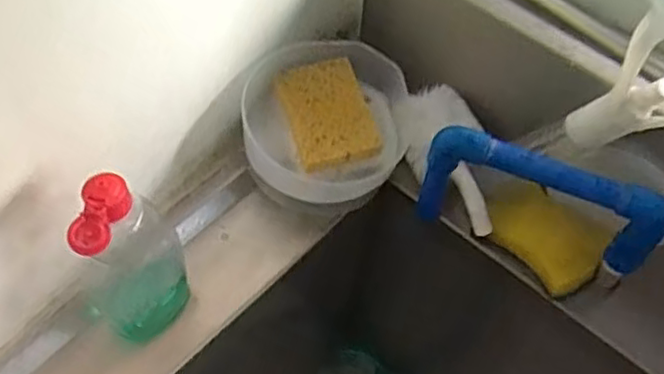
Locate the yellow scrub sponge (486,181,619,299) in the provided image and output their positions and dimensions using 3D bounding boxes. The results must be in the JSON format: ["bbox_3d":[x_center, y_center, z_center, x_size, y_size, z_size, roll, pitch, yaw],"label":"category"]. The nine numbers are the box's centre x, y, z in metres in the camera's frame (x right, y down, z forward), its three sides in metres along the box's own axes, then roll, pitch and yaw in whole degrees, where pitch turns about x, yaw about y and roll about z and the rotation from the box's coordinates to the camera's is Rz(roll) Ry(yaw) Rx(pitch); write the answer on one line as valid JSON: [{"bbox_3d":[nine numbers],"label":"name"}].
[{"bbox_3d":[0.182,0.039,0.559,0.076,0.025,0.108,-39,70,-16],"label":"yellow scrub sponge"}]

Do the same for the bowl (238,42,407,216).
[{"bbox_3d":[-0.005,-0.055,0.585,0.140,0.078,0.137,2,56,-3],"label":"bowl"}]

